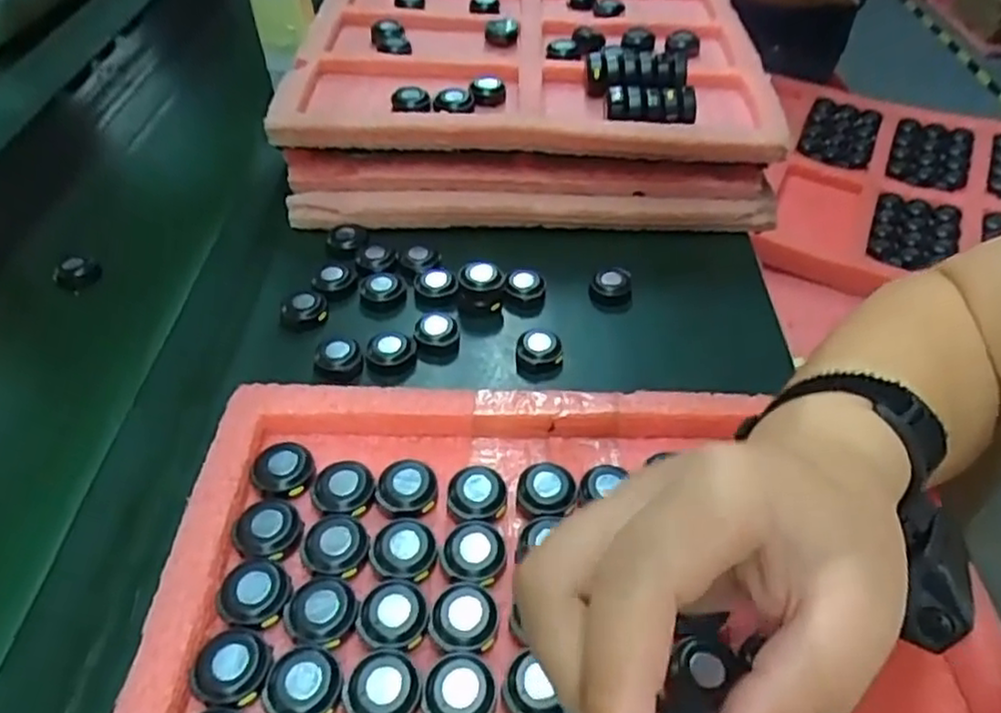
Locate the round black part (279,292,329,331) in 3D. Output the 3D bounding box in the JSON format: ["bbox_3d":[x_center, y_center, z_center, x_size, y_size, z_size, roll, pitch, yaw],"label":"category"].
[{"bbox_3d":[-0.128,-0.030,0.457,0.029,0.016,0.029,0,46,1],"label":"round black part"}]

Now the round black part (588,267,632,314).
[{"bbox_3d":[0.076,-0.047,0.483,0.028,0.020,0.028,0,46,1],"label":"round black part"}]

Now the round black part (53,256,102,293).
[{"bbox_3d":[-0.304,-0.060,0.502,0.022,0.018,0.023,0,46,1],"label":"round black part"}]

